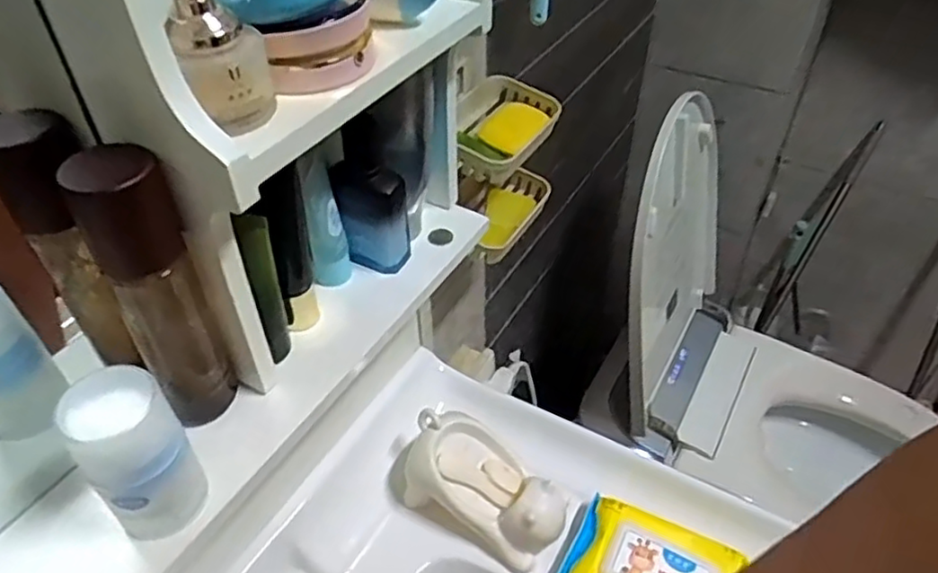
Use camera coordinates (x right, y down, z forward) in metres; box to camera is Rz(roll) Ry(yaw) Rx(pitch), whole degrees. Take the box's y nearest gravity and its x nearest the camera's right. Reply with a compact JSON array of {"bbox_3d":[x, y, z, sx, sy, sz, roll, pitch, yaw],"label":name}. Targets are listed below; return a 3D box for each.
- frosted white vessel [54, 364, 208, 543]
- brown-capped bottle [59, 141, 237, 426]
[{"bbox_3d":[-0.168,0.088,0.339,0.045,0.092,0.040,-31,51,-30],"label":"frosted white vessel"},{"bbox_3d":[-0.164,0.006,0.355,0.042,0.165,0.034,-22,47,-22],"label":"brown-capped bottle"}]

